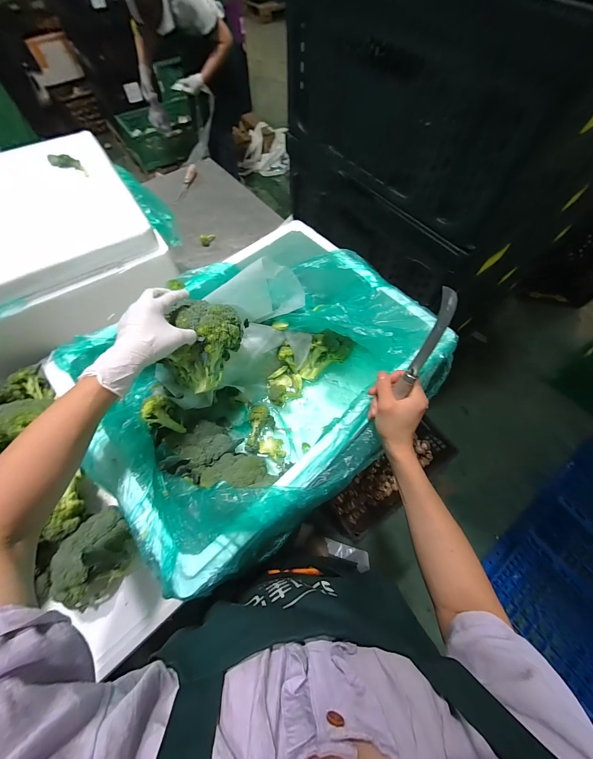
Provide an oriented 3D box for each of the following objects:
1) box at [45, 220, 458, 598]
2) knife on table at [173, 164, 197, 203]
[{"bbox_3d":[-0.063,0.004,0.539,0.567,0.234,0.431,-40,71,-17],"label":"box"},{"bbox_3d":[-0.400,-0.719,1.030,0.034,0.013,0.235,5,64,2],"label":"knife on table"}]

